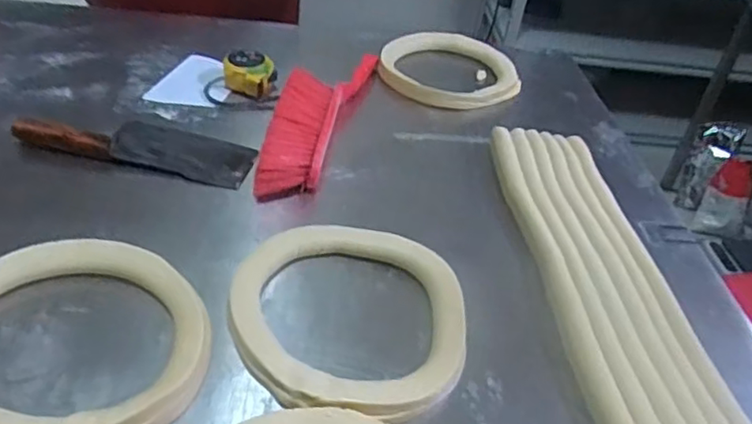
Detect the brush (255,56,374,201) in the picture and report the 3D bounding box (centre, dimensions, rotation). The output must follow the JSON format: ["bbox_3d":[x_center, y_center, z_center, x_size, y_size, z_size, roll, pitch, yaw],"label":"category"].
[{"bbox_3d":[-0.079,-0.146,0.857,0.088,0.076,0.390,12,37,5],"label":"brush"}]

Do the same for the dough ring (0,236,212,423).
[{"bbox_3d":[-0.255,0.105,0.528,0.203,0.036,0.220,5,37,-4],"label":"dough ring"}]

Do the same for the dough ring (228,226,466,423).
[{"bbox_3d":[-0.026,0.095,0.582,0.215,0.036,0.205,5,37,-4],"label":"dough ring"}]

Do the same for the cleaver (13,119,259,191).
[{"bbox_3d":[-0.290,-0.087,0.782,0.277,0.033,0.092,10,37,3],"label":"cleaver"}]

